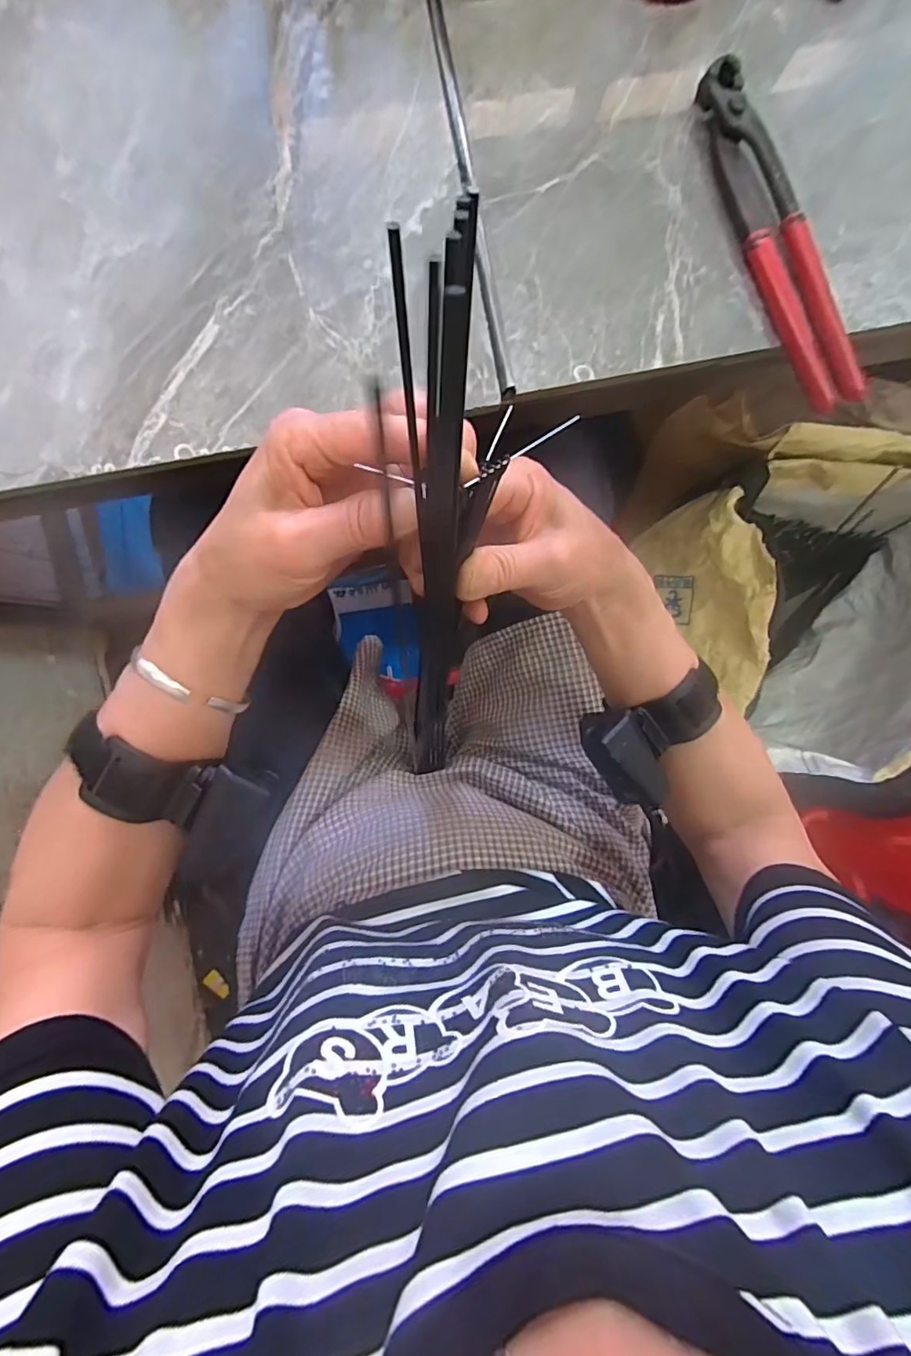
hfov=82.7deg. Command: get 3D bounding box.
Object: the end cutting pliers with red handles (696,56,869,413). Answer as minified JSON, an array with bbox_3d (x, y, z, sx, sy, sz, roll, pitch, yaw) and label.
[{"bbox_3d":[0.194,-0.259,0.311,0.032,0.017,0.199,-27,95,-2],"label":"end cutting pliers with red handles"}]

